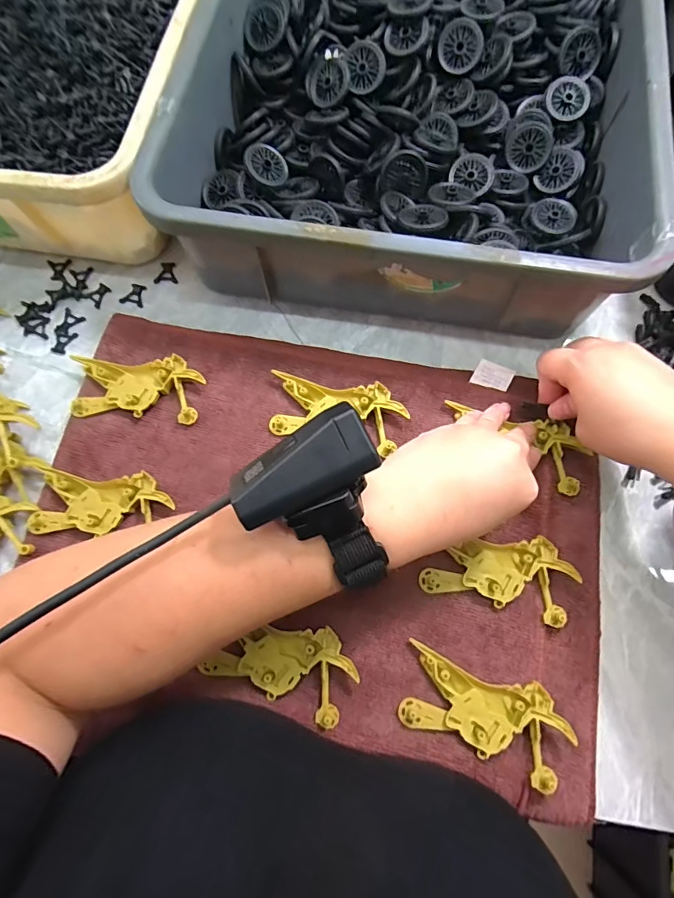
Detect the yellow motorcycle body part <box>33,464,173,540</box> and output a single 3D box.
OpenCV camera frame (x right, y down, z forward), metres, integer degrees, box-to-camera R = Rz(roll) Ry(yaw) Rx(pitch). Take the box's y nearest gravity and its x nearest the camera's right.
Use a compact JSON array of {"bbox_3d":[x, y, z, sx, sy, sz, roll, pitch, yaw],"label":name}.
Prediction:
[{"bbox_3d":[-0.175,0.039,0.322,0.107,0.013,0.046,4,74,3],"label":"yellow motorcycle body part"}]

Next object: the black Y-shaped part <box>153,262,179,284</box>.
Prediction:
[{"bbox_3d":[-0.151,-0.156,0.392,0.021,0.004,0.021,-1,74,1],"label":"black Y-shaped part"}]

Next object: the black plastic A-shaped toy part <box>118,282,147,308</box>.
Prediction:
[{"bbox_3d":[-0.177,-0.135,0.387,0.021,0.004,0.020,12,75,5],"label":"black plastic A-shaped toy part"}]

